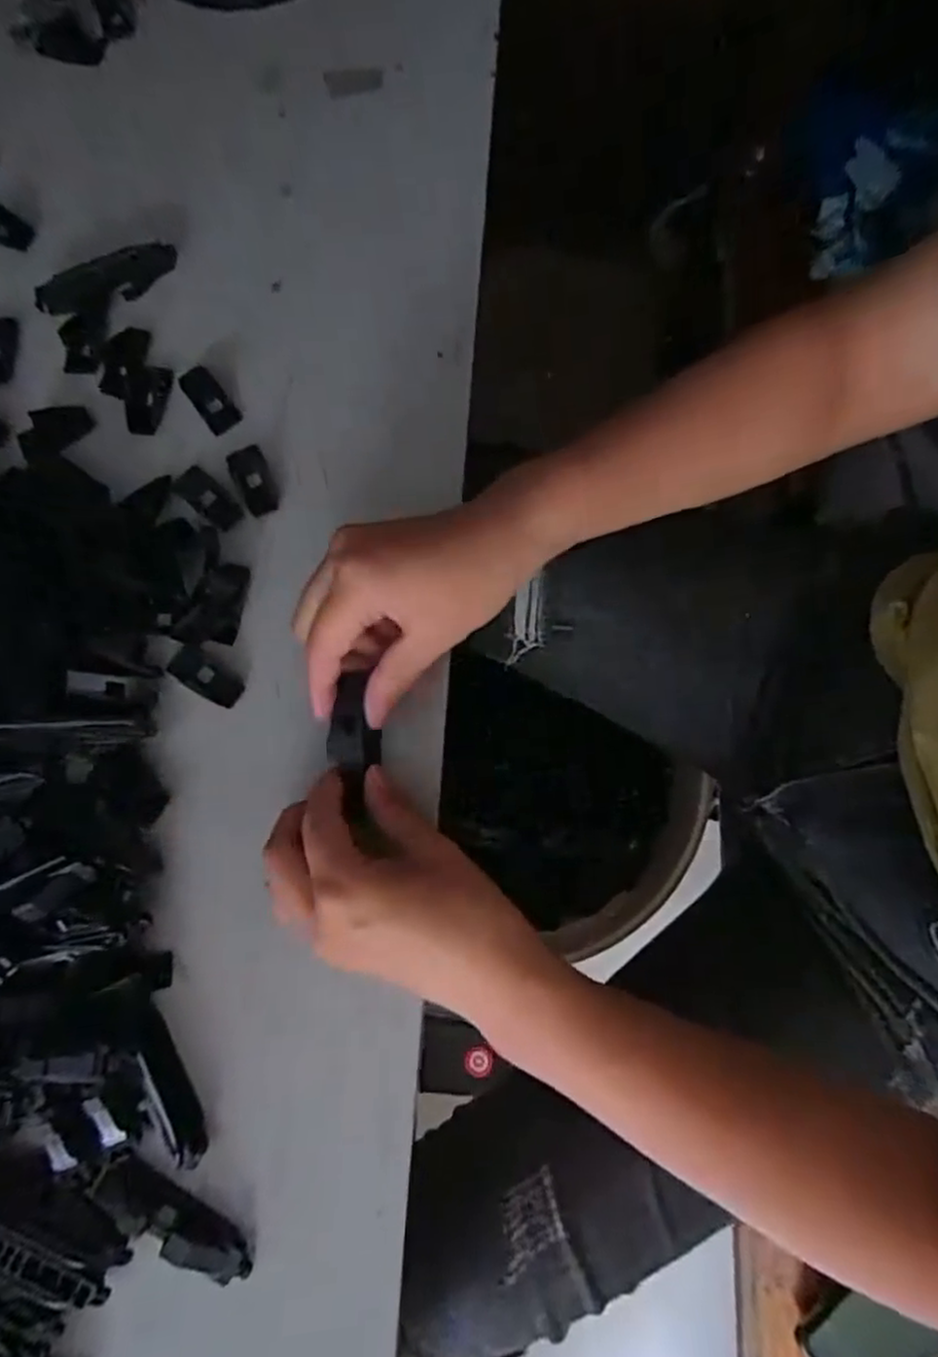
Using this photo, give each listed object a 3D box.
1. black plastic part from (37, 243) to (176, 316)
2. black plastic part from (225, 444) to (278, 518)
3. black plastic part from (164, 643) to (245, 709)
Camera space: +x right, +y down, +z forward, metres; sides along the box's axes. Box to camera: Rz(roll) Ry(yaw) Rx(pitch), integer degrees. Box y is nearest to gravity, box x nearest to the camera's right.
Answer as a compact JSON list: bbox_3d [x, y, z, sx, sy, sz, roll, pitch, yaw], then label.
[{"bbox_3d":[-0.204,-0.223,0.394,0.080,0.013,0.025,-18,78,-4],"label":"black plastic part"},{"bbox_3d":[-0.117,-0.107,0.377,0.020,0.004,0.041,-20,78,-5],"label":"black plastic part"},{"bbox_3d":[-0.135,0.000,0.359,0.040,0.004,0.018,37,80,7],"label":"black plastic part"}]

